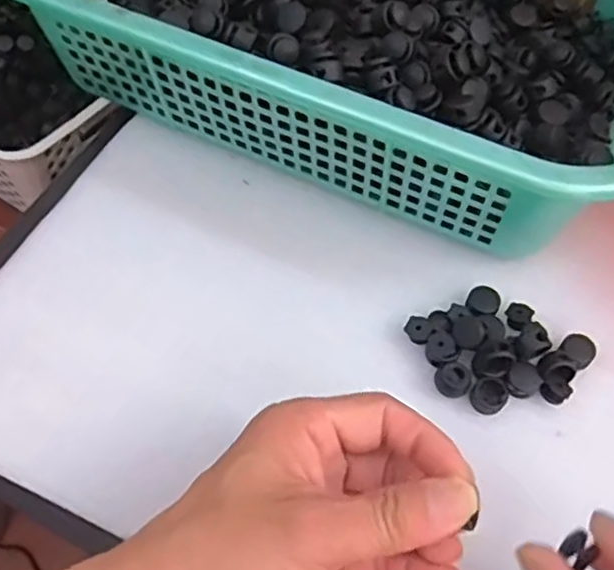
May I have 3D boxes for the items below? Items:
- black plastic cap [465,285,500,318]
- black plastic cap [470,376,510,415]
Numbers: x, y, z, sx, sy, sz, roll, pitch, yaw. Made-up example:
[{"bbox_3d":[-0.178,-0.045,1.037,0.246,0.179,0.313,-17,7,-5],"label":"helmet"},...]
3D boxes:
[{"bbox_3d":[0.094,0.009,0.368,0.017,0.006,0.015,24,61,12],"label":"black plastic cap"},{"bbox_3d":[0.090,0.054,0.341,0.019,0.006,0.016,-34,66,-21],"label":"black plastic cap"}]

